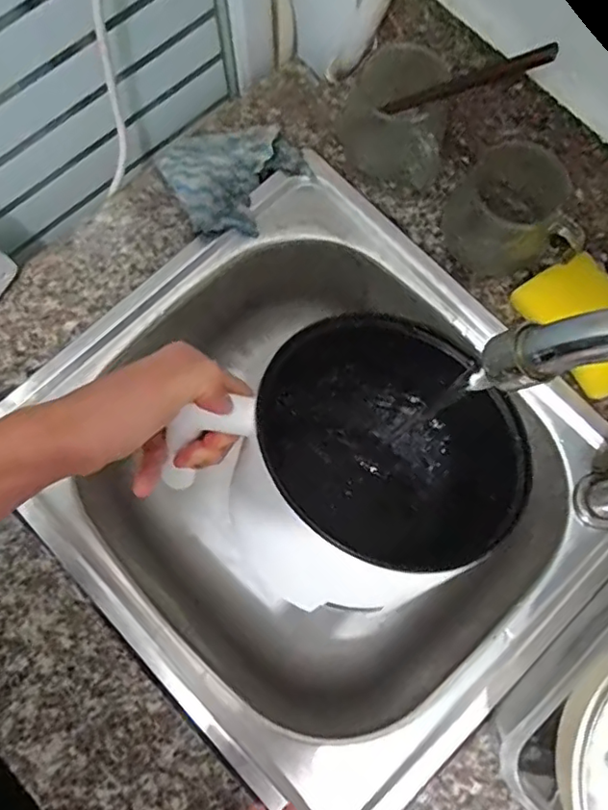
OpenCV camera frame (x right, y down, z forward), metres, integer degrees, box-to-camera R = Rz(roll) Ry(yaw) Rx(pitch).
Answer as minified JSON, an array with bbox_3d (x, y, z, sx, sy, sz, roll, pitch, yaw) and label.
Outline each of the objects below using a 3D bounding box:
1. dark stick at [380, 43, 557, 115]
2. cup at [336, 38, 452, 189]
[{"bbox_3d":[0.114,-0.232,0.429,0.138,0.012,0.013,9,72,48],"label":"dark stick"},{"bbox_3d":[0.073,-0.228,0.477,0.089,0.069,0.092,0,77,0],"label":"cup"}]

